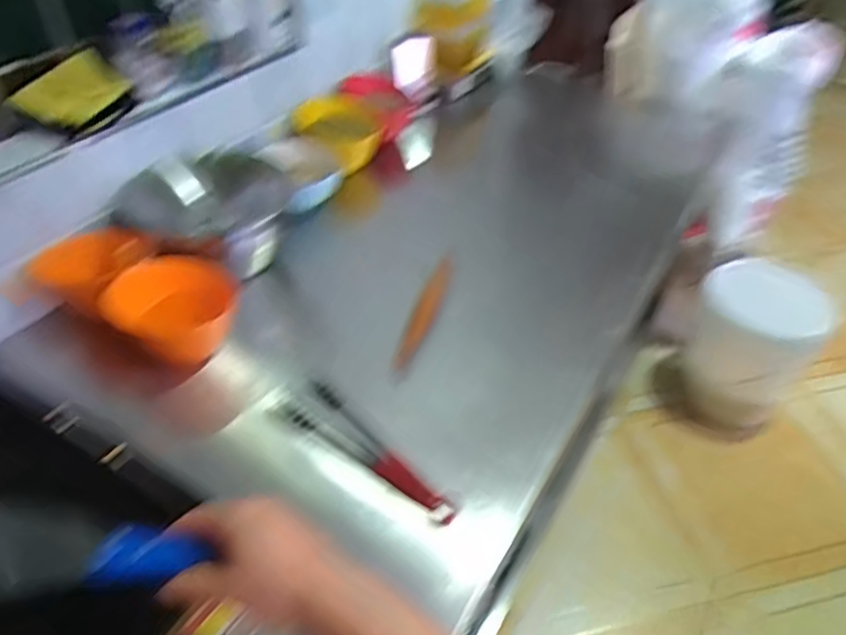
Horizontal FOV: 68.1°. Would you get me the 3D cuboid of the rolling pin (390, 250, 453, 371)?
[{"bbox_3d":[0.007,-0.014,1.023,0.039,0.034,0.281,11,43,11],"label":"rolling pin"}]

